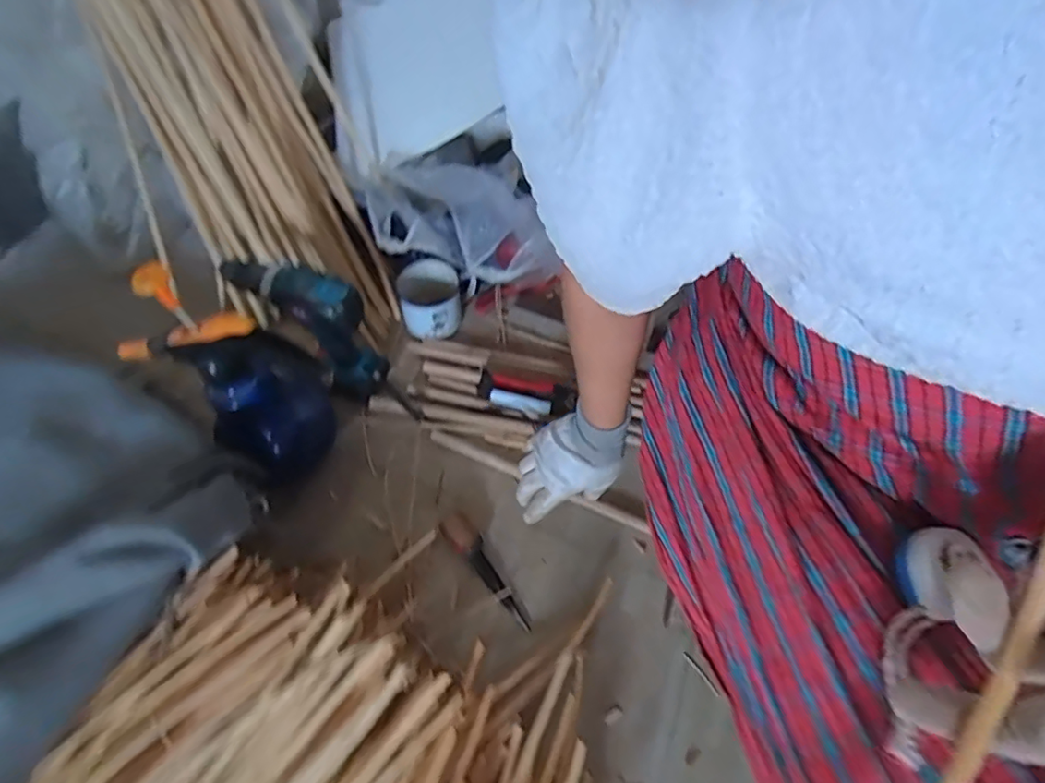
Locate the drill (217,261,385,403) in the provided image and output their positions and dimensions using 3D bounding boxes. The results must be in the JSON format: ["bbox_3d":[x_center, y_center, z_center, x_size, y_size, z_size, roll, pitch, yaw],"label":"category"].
[{"bbox_3d":[-0.282,-0.084,0.764,0.178,0.207,0.088,28,62,14],"label":"drill"}]

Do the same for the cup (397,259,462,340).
[{"bbox_3d":[-0.142,-0.144,0.864,0.092,0.083,0.093,1,59,-1],"label":"cup"}]

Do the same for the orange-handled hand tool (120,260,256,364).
[{"bbox_3d":[-0.344,-0.076,0.547,0.138,0.103,0.030,-6,59,-6],"label":"orange-handled hand tool"}]

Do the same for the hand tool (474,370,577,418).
[{"bbox_3d":[0.002,0.001,0.811,0.138,0.021,0.050,12,59,5],"label":"hand tool"}]

